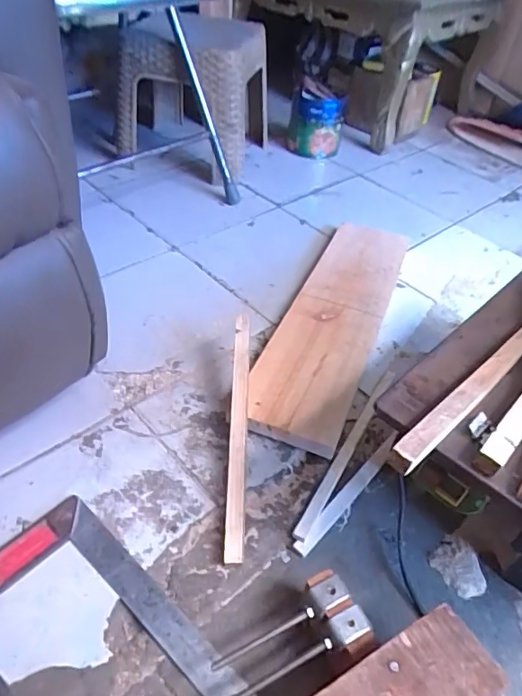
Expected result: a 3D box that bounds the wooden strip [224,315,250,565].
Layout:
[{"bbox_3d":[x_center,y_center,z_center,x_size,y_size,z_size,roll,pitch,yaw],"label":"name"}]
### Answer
[{"bbox_3d":[-0.030,0.104,0.679,0.022,0.020,0.345,3,57,-4],"label":"wooden strip"}]

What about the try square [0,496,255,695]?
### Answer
[{"bbox_3d":[-0.155,0.290,0.530,0.303,0.024,0.116,34,50,25],"label":"try square"}]

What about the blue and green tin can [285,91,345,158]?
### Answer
[{"bbox_3d":[0.154,-0.633,1.427,0.148,0.152,0.173,9,44,2],"label":"blue and green tin can"}]

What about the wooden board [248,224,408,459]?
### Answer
[{"bbox_3d":[0.130,-0.060,0.890,0.156,0.038,0.579,19,46,12],"label":"wooden board"}]

